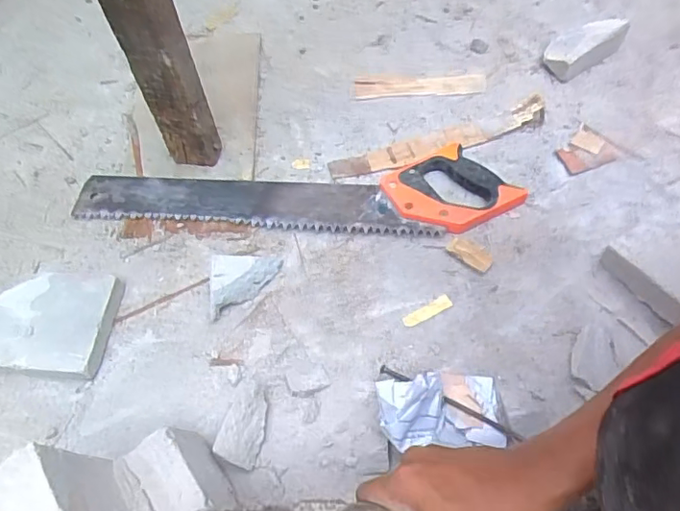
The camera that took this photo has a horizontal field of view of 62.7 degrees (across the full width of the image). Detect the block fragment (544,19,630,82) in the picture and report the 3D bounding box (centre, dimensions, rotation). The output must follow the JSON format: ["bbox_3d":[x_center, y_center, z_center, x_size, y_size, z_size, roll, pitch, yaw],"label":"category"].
[{"bbox_3d":[0.345,-0.296,0.787,0.129,0.042,0.060,-28,61,-12],"label":"block fragment"}]

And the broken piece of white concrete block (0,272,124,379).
[{"bbox_3d":[-0.334,0.076,0.631,0.149,0.028,0.117,3,60,6],"label":"broken piece of white concrete block"}]

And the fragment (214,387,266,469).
[{"bbox_3d":[-0.096,0.170,0.558,0.045,0.022,0.072,33,60,-23],"label":"fragment"}]

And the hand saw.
[{"bbox_3d":[-0.064,-0.075,0.705,0.550,0.025,0.110,-1,59,4],"label":"hand saw"}]

